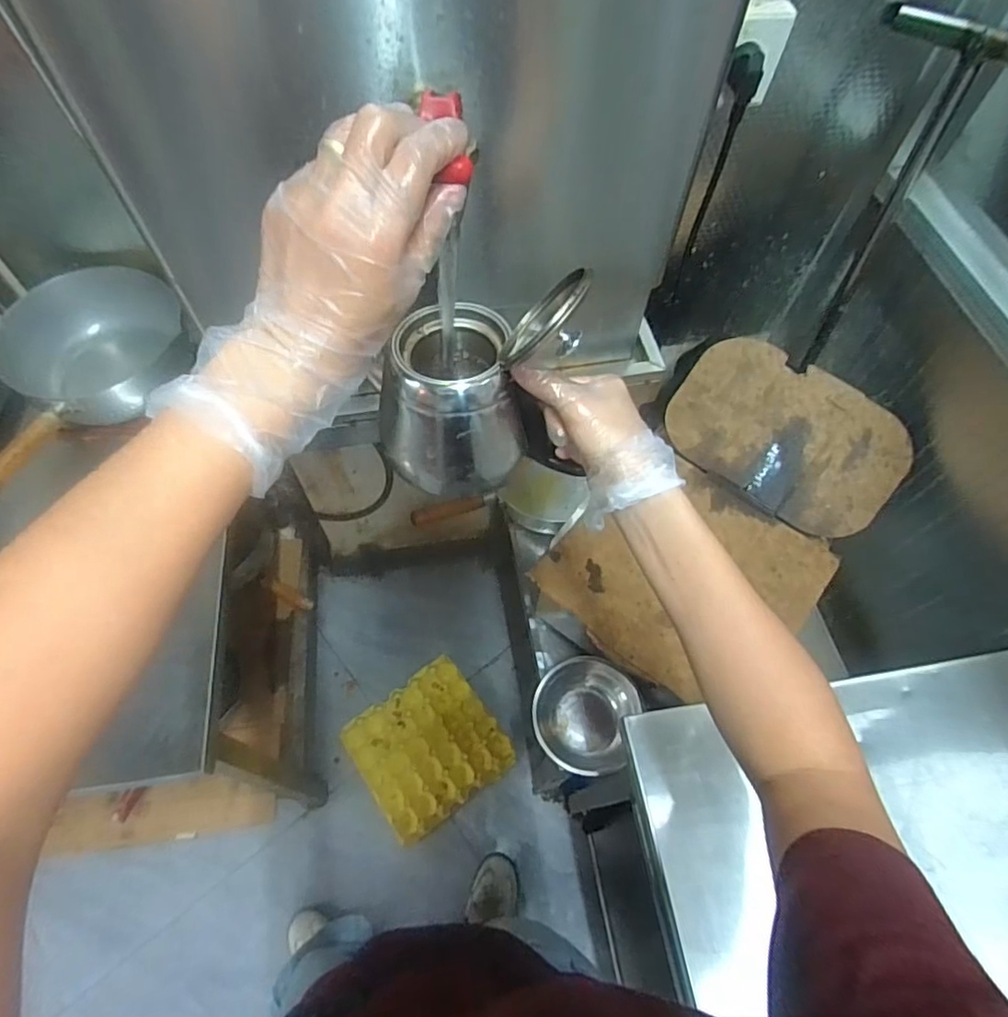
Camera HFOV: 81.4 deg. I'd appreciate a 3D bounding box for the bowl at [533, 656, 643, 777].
[{"bbox_3d":[0.119,0.313,0.893,0.147,0.091,0.161,1,61,-2],"label":"bowl"}]

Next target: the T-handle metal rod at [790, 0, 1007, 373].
[{"bbox_3d":[0.480,-0.373,0.771,0.052,0.447,0.217,-36,68,-20],"label":"T-handle metal rod"}]

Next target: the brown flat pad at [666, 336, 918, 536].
[{"bbox_3d":[0.400,-0.108,0.840,0.315,0.019,0.196,36,99,15],"label":"brown flat pad"}]

